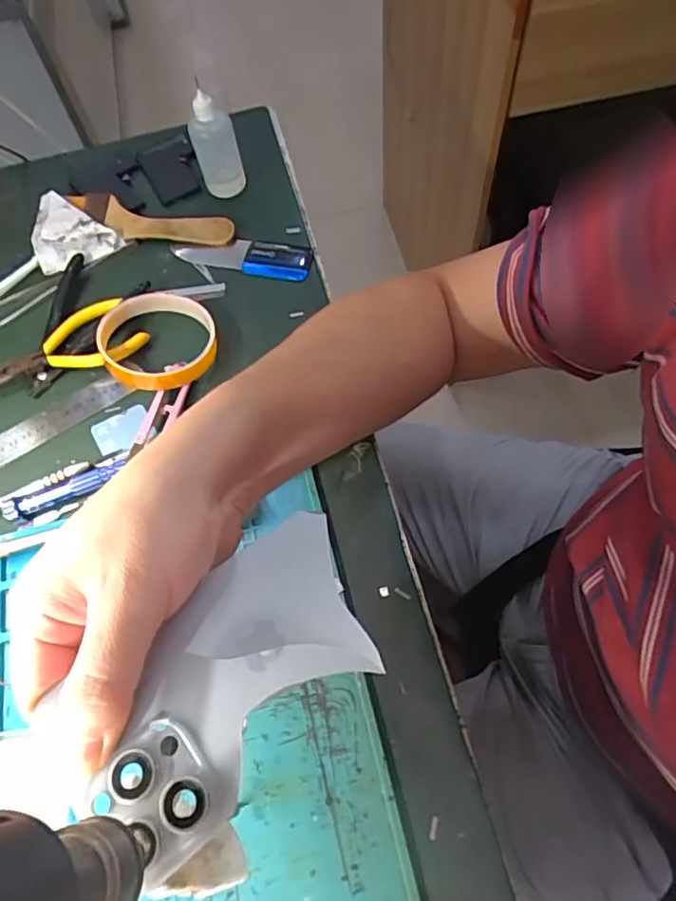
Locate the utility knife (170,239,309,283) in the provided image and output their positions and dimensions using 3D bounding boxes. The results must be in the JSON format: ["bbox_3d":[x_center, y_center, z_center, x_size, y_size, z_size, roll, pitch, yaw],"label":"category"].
[{"bbox_3d":[-0.080,-0.162,0.482,0.118,0.008,0.031,9,64,7],"label":"utility knife"}]

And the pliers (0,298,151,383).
[{"bbox_3d":[-0.210,-0.075,0.440,0.127,0.019,0.055,-24,65,-9],"label":"pliers"}]

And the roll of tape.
[{"bbox_3d":[-0.133,-0.081,0.431,0.081,0.026,0.084,-1,63,2],"label":"roll of tape"}]

